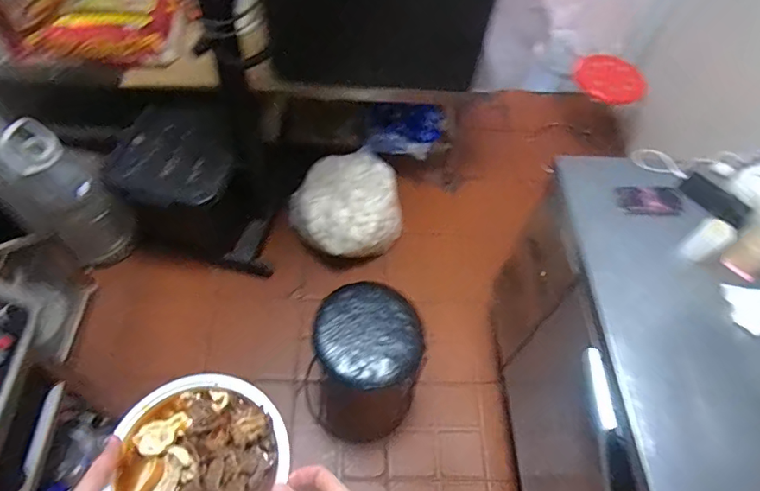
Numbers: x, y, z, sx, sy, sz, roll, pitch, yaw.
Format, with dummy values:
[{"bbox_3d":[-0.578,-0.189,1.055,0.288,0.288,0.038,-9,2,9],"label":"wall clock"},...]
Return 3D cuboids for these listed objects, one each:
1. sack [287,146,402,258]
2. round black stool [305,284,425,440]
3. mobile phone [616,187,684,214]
[{"bbox_3d":[-0.107,-0.139,1.801,0.395,0.233,0.330,-37,67,-25],"label":"sack"},{"bbox_3d":[-0.045,0.361,1.382,0.286,0.514,0.273,2,57,-4],"label":"round black stool"},{"bbox_3d":[0.576,-0.095,1.038,0.135,0.012,0.071,-5,67,-2],"label":"mobile phone"}]

